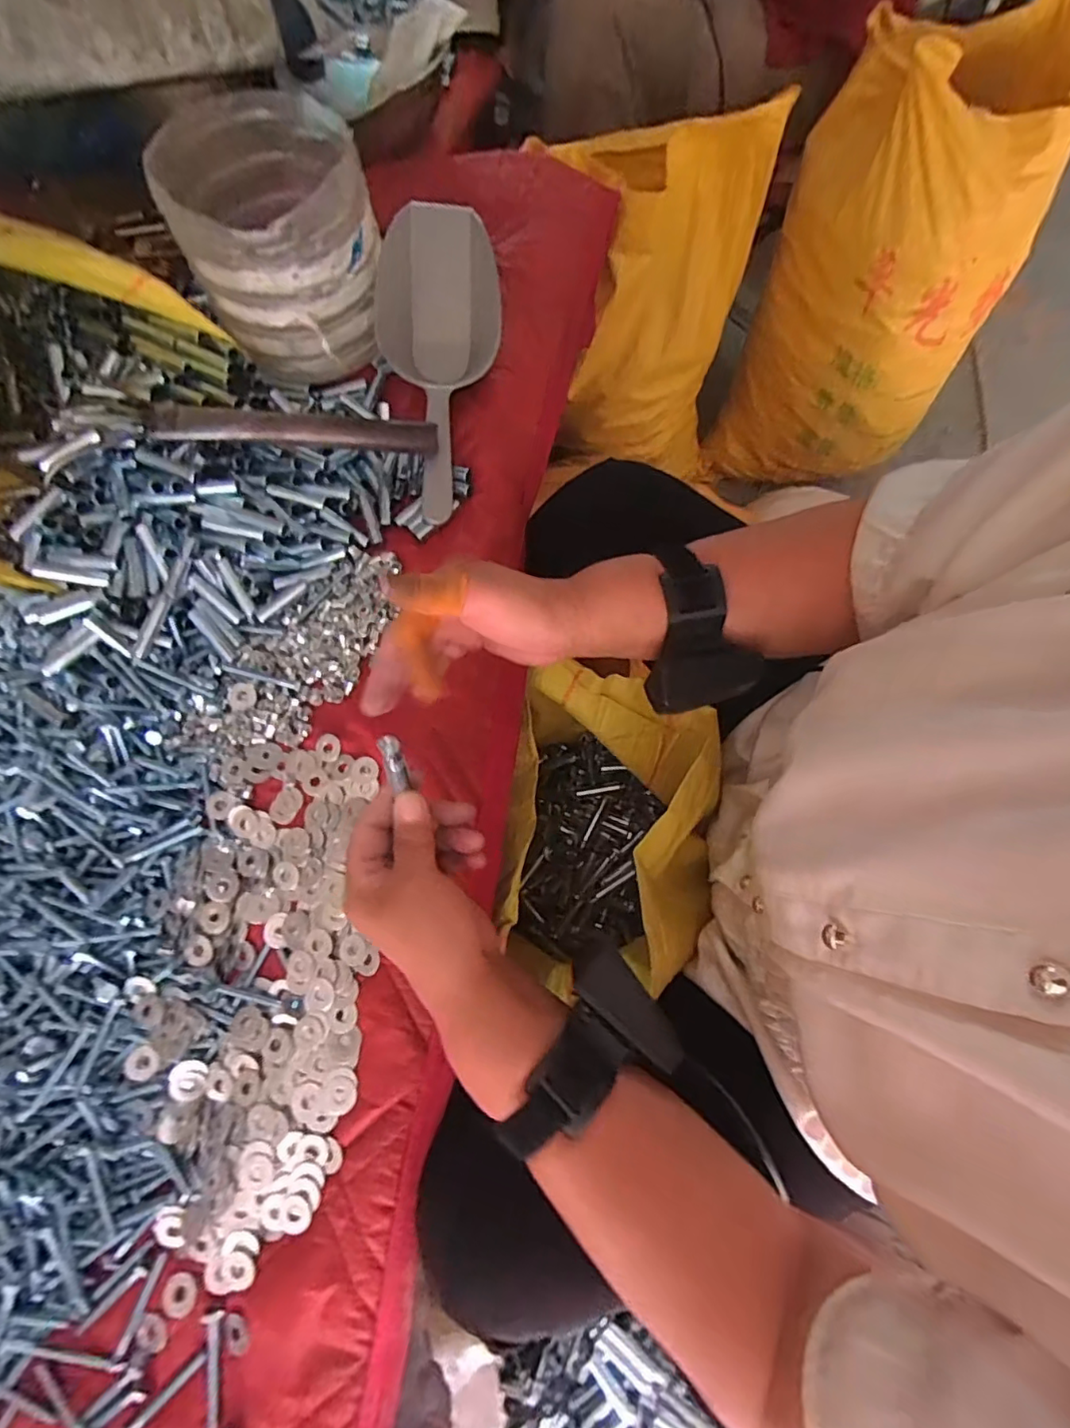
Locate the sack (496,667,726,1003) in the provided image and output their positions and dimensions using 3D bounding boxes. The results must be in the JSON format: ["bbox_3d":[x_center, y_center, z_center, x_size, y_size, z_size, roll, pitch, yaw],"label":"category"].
[{"bbox_3d":[0.065,0.112,0.542,0.167,0.212,0.236,5,73,8],"label":"sack"}]

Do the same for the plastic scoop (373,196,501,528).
[{"bbox_3d":[-0.083,-0.311,0.508,0.104,0.079,0.281,-1,73,6],"label":"plastic scoop"}]

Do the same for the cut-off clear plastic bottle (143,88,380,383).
[{"bbox_3d":[-0.211,-0.399,0.500,0.147,0.138,0.157,-18,72,1],"label":"cut-off clear plastic bottle"}]

